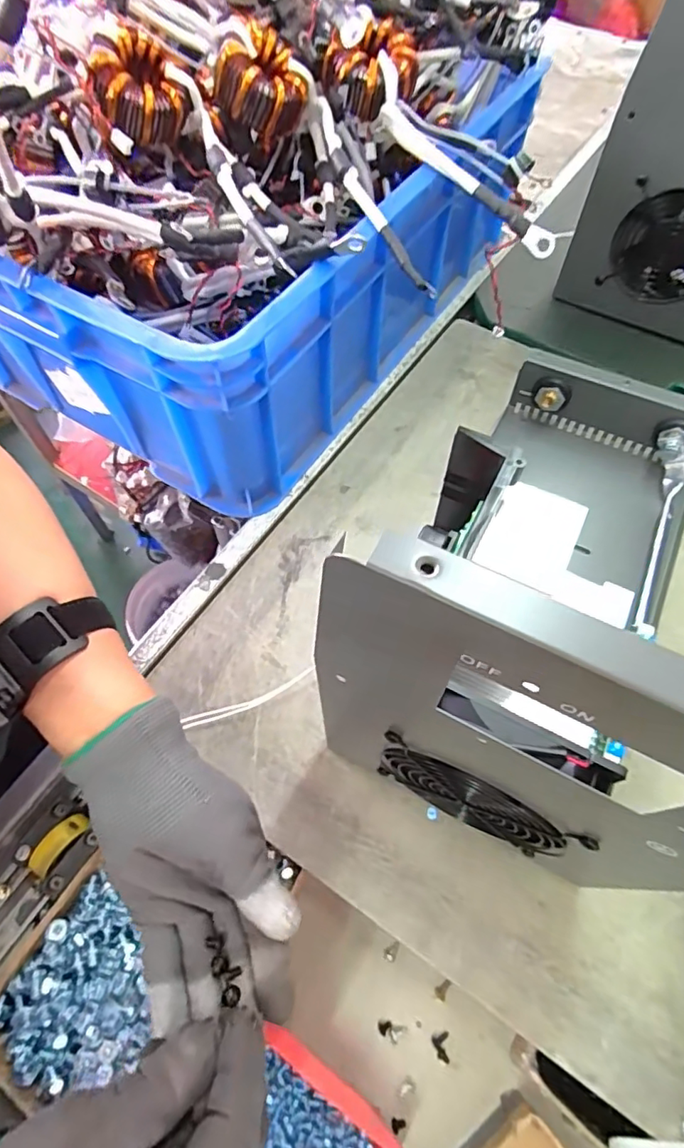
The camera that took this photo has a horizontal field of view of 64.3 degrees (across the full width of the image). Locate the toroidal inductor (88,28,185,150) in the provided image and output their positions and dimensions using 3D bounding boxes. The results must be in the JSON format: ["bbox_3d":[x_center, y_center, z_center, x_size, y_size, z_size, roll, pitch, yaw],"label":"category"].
[{"bbox_3d":[-0.165,-0.397,0.445,0.074,0.045,0.083,5,77,-21],"label":"toroidal inductor"}]

